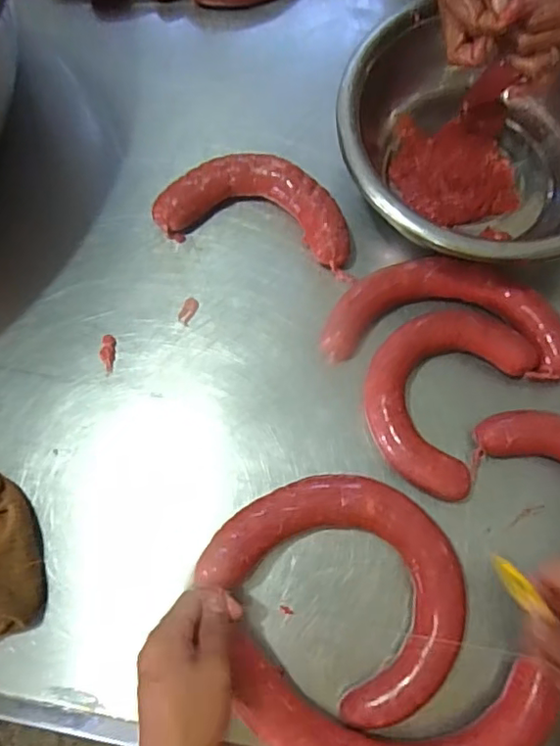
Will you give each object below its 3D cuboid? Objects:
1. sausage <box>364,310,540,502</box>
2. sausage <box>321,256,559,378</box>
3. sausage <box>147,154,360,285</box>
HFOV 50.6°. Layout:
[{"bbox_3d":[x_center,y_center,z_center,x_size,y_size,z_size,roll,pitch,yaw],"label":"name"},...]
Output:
[{"bbox_3d":[0.146,0.019,0.556,0.131,0.044,0.174,31,77,9],"label":"sausage"},{"bbox_3d":[0.163,-0.058,0.580,0.228,0.041,0.107,6,74,3],"label":"sausage"},{"bbox_3d":[-0.019,-0.171,0.618,0.208,0.040,0.105,14,74,5],"label":"sausage"}]

